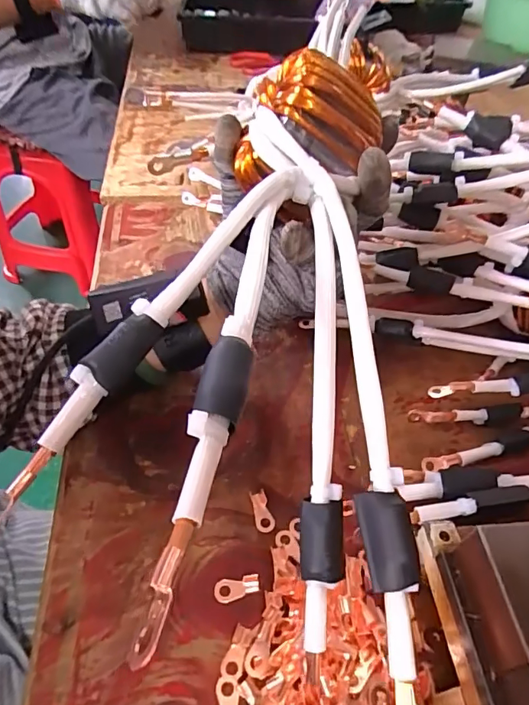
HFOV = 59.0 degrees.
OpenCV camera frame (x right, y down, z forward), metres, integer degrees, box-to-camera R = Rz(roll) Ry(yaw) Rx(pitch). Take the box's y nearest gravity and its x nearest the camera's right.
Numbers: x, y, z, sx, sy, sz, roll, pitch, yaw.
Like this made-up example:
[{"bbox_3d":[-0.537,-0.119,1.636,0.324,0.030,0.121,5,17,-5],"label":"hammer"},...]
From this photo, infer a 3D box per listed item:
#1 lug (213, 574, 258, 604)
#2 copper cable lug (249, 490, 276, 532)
[{"bbox_3d":[-0.016,0.133,0.263,0.025,0.004,0.012,-3,48,-8],"label":"lug"},{"bbox_3d":[-0.001,0.101,0.297,0.012,0.004,0.026,-8,49,-12],"label":"copper cable lug"}]

